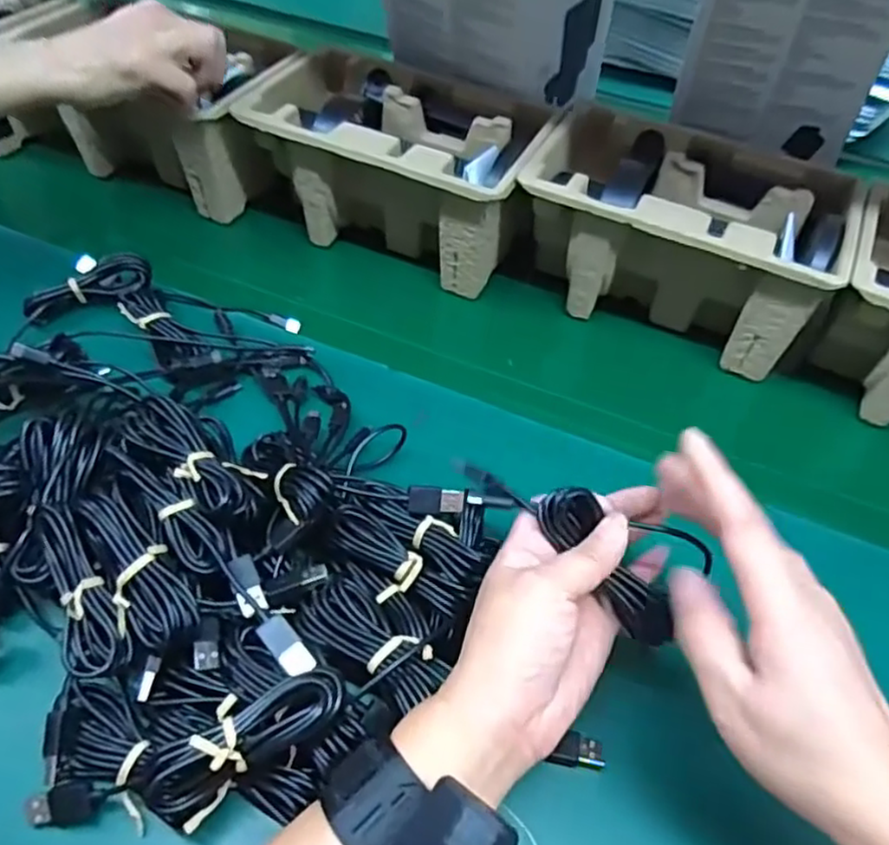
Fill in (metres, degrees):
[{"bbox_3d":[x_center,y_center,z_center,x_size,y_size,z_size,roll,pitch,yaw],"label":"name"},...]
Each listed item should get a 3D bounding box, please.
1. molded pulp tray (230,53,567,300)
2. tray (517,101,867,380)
[{"bbox_3d":[-0.038,-0.209,0.573,0.229,0.111,0.142,20,49,14],"label":"molded pulp tray"},{"bbox_3d":[0.176,-0.138,0.526,0.225,0.108,0.149,22,49,17],"label":"tray"}]

